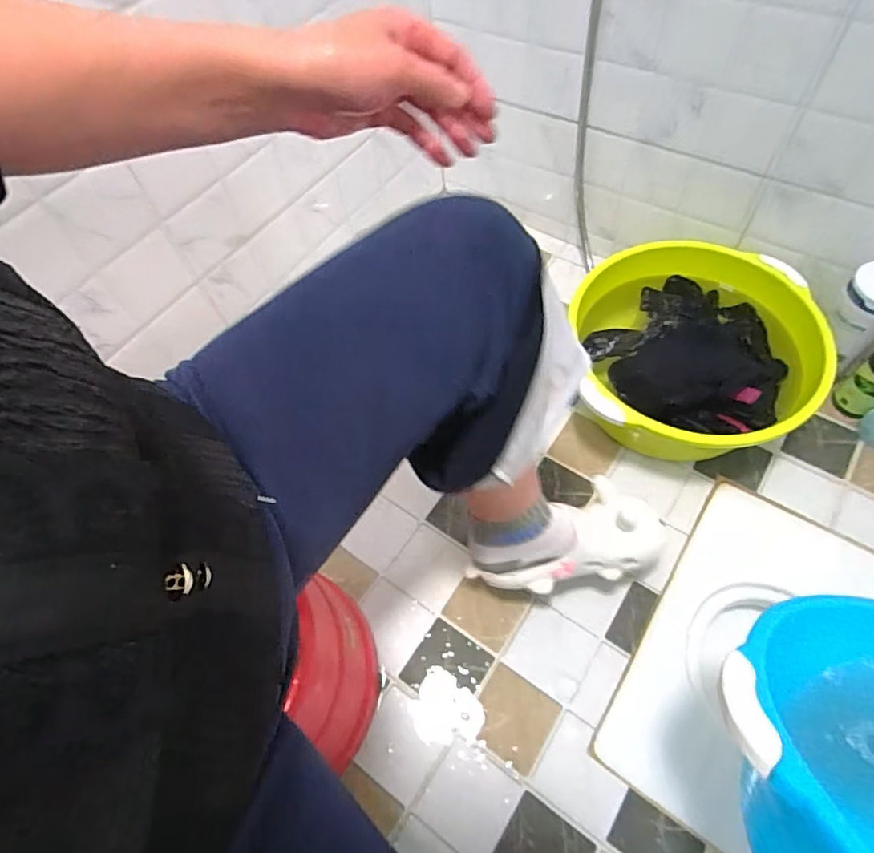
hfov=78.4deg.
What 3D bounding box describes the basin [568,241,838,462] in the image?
[{"bbox_3d":[0.385,-0.109,0.825,0.333,0.191,0.347,-1,61,2],"label":"basin"}]

